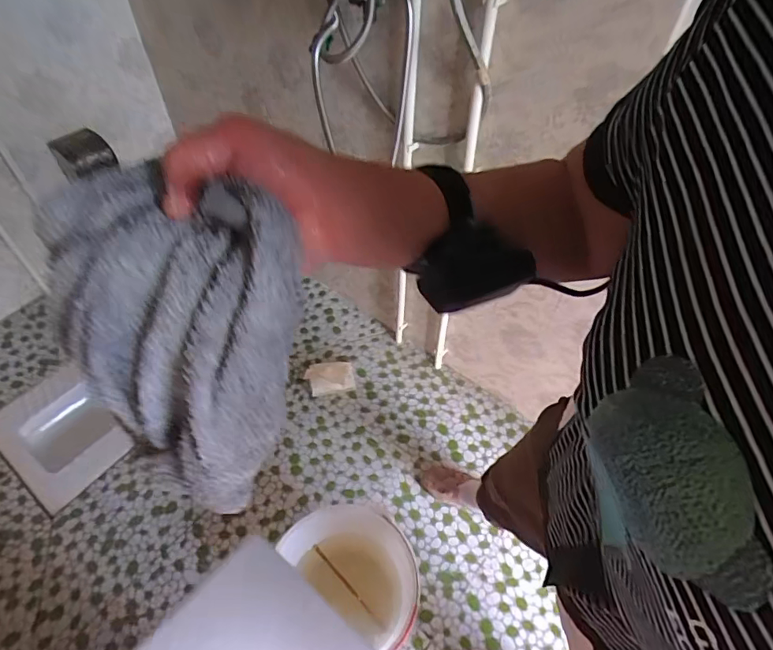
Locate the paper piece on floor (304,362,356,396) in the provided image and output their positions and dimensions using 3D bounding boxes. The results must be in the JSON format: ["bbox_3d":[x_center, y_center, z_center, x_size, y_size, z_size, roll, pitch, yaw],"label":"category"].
[{"bbox_3d":[-0.168,0.152,1.454,0.141,0.078,0.098,-8,51,-7],"label":"paper piece on floor"}]

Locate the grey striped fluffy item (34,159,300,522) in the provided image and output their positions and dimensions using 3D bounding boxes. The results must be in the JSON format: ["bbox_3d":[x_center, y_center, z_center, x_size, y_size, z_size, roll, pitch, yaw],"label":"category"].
[{"bbox_3d":[-0.098,0.000,0.251,0.129,0.122,0.109,30,59,20],"label":"grey striped fluffy item"}]

